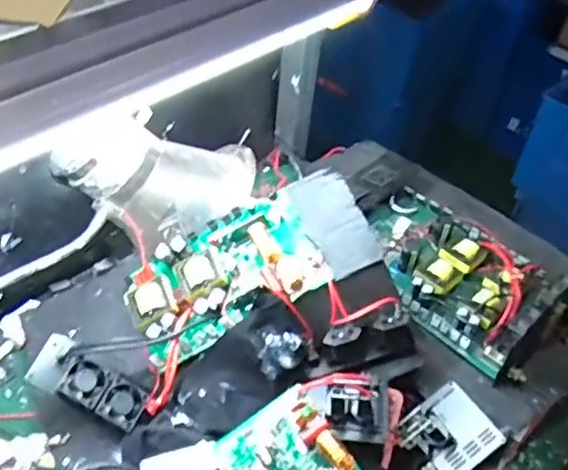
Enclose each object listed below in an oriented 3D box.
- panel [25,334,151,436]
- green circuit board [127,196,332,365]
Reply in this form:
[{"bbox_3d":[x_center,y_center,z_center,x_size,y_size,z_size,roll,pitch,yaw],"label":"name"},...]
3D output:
[{"bbox_3d":[-0.191,0.146,0.603,0.116,0.022,0.050,31,46,-2],"label":"panel"},{"bbox_3d":[-0.069,0.042,0.654,0.207,0.045,0.129,-27,62,-6],"label":"green circuit board"}]

